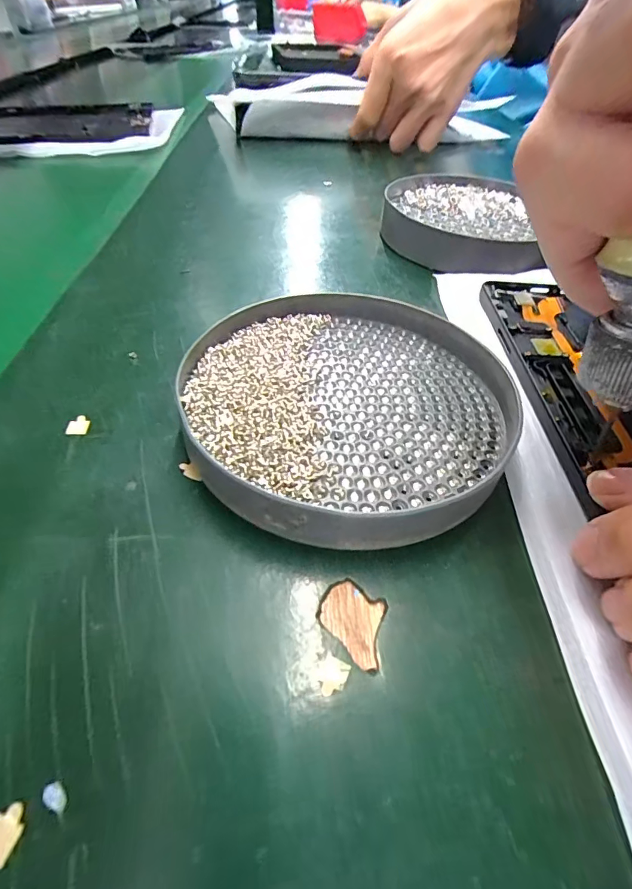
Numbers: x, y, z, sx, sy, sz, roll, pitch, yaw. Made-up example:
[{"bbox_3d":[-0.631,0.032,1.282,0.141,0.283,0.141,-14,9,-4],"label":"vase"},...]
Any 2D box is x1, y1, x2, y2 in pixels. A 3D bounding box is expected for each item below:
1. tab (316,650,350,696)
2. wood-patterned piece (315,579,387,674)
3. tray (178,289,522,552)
[{"bbox_3d":[0.004,0.054,0.103,0.007,0.004,0.008,22,47,25],"label":"tab"},{"bbox_3d":[0.010,0.045,0.114,0.019,0.004,0.018,26,52,21],"label":"wood-patterned piece"},{"bbox_3d":[0.012,-0.018,0.158,0.112,0.020,0.114,1,48,-1],"label":"tray"}]

